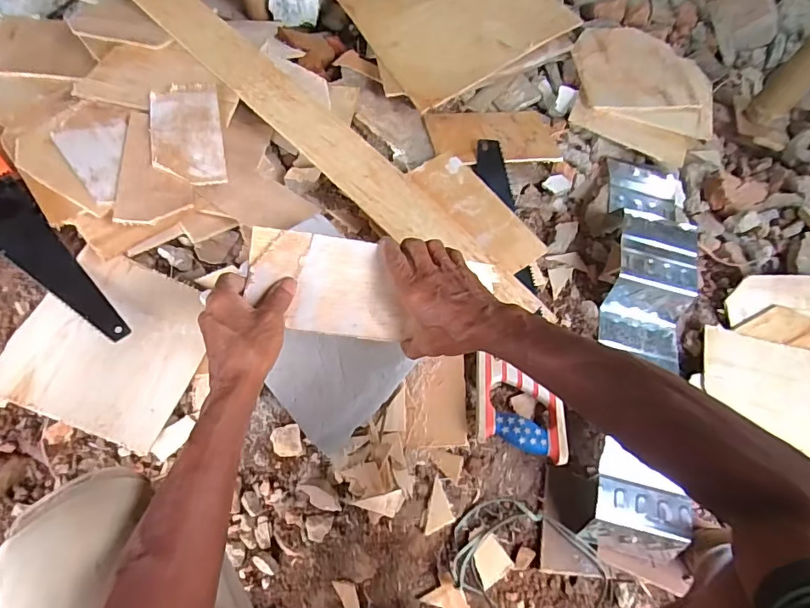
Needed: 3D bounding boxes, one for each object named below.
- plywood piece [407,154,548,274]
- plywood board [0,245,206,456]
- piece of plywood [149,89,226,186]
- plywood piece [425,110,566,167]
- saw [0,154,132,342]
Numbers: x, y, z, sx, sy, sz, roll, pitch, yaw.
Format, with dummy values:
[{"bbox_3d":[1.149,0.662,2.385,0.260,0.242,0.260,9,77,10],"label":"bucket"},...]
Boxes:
[{"bbox_3d":[0.114,-0.149,0.772,0.094,0.014,0.238,-37,71,-17],"label":"plywood piece"},{"bbox_3d":[-0.404,0.054,0.665,0.222,0.018,0.232,24,67,-10],"label":"plywood board"},{"bbox_3d":[-0.336,-0.262,0.751,0.101,0.007,0.196,-9,63,-14],"label":"piece of plywood"},{"bbox_3d":[0.168,-0.304,0.886,0.242,0.016,0.154,-5,54,-9],"label":"plywood piece"},{"bbox_3d":[-0.543,-0.122,0.701,0.462,0.045,0.119,32,68,13],"label":"saw"}]

